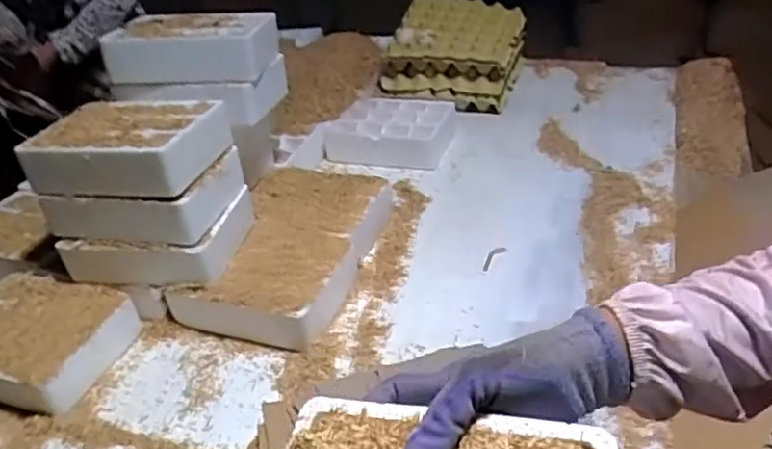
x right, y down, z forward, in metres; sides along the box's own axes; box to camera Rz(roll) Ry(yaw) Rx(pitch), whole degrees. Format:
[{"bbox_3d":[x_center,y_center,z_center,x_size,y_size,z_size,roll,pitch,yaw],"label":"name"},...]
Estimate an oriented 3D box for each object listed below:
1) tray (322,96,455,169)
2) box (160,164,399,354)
[{"bbox_3d":[0.014,-0.214,1.410,0.258,0.081,0.216,6,36,18],"label":"tray"},{"bbox_3d":[-0.153,0.031,1.052,0.234,0.087,0.369,6,37,19],"label":"box"}]

